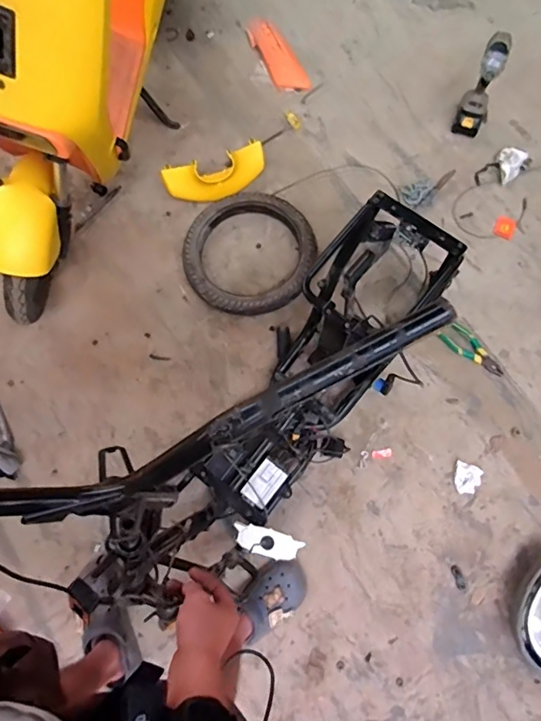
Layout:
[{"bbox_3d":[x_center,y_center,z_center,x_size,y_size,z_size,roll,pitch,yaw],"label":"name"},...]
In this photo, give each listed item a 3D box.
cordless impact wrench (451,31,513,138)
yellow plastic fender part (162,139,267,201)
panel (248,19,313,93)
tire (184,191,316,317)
[{"bbox_3d":[0.606,-0.772,1.407,0.091,0.237,0.135,25,77,8],"label":"cordless impact wrench"},{"bbox_3d":[-0.154,-0.522,1.422,0.296,0.107,0.110,-17,73,-3],"label":"yellow plastic fender part"},{"bbox_3d":[0.021,-0.985,1.601,0.095,0.025,0.300,-31,81,9],"label":"panel"},{"bbox_3d":[-0.056,-0.303,1.381,0.349,0.068,0.372,-1,75,2],"label":"tire"}]

